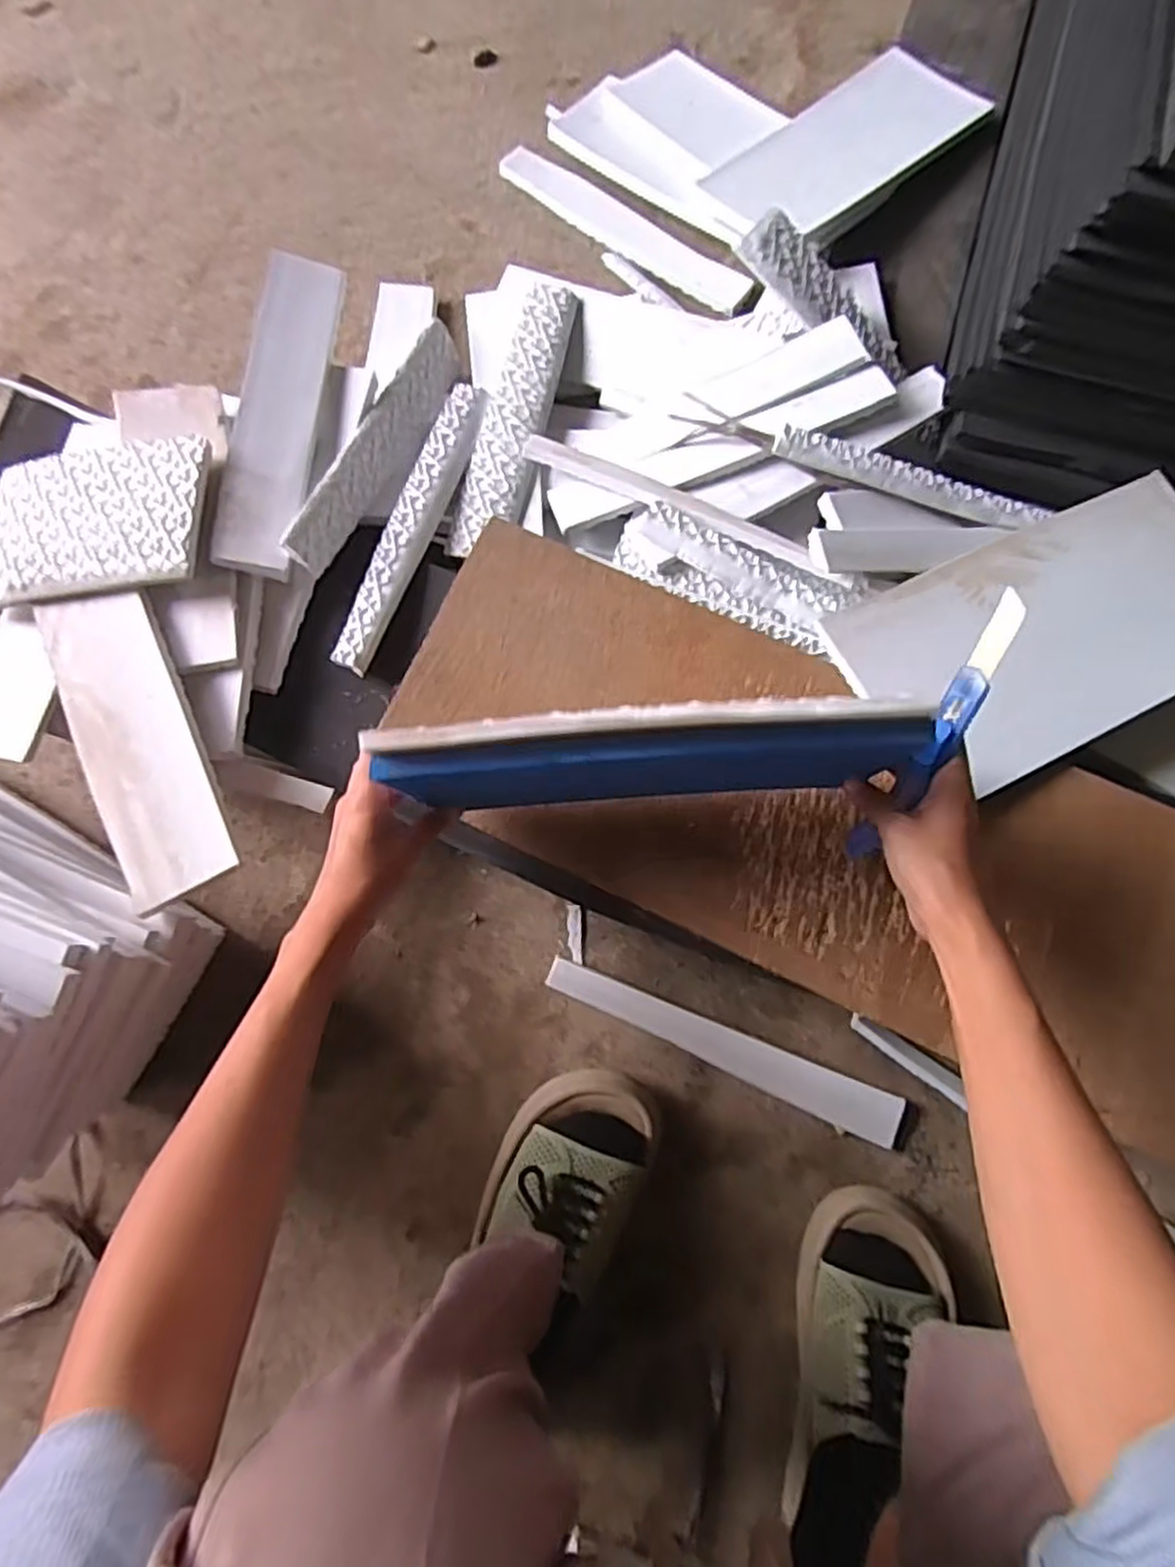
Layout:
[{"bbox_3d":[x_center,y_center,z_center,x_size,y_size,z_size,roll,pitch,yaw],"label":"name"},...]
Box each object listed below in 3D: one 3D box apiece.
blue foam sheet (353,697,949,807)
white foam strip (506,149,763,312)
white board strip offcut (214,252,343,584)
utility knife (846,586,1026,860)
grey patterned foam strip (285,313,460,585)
[{"bbox_3d":[0.040,-0.014,0.430,0.291,0.153,0.027,-4,78,0],"label":"blue foam sheet"},{"bbox_3d":[0.037,-0.536,0.724,0.276,0.015,0.041,36,81,8],"label":"white foam strip"},{"bbox_3d":[-0.240,-0.287,0.581,0.058,0.026,0.260,5,79,2],"label":"white board strip offcut"},{"bbox_3d":[0.204,-0.025,0.436,0.019,0.017,0.173,26,114,6],"label":"utility knife"},{"bbox_3d":[-0.168,-0.285,0.625,0.008,0.046,0.279,-7,54,43],"label":"grey patterned foam strip"}]

